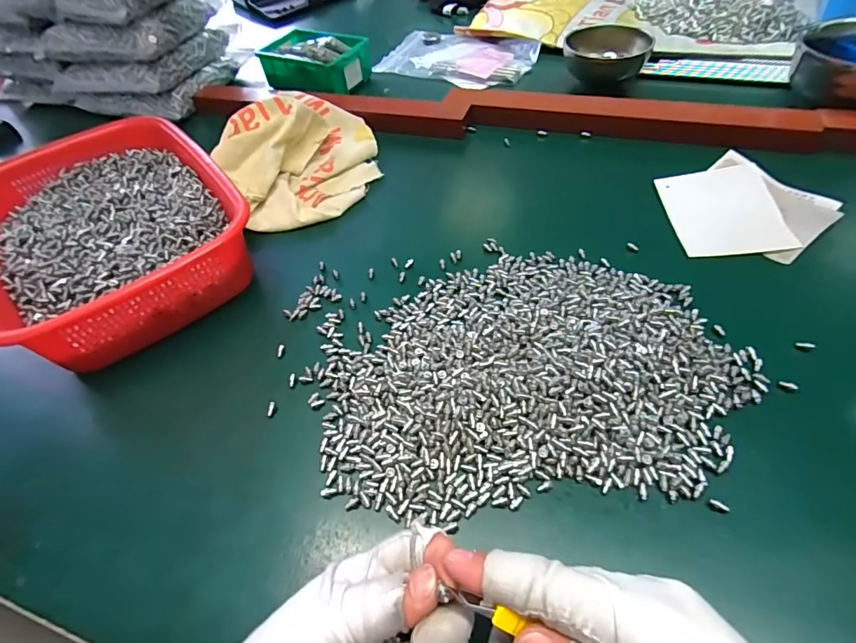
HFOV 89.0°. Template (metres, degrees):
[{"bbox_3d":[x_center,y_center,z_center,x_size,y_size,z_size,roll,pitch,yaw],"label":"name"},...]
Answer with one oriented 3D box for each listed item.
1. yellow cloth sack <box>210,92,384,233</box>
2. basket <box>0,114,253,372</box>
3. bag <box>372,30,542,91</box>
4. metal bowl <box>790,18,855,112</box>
[{"bbox_3d":[-0.144,-0.199,0.490,0.167,0.065,0.209,-14,51,-6],"label":"yellow cloth sack"},{"bbox_3d":[-0.295,-0.087,0.407,0.204,0.067,0.294,-33,56,-20],"label":"basket"},{"bbox_3d":[0.043,-0.407,0.671,0.232,0.019,0.151,22,56,21],"label":"bag"},{"bbox_3d":[0.469,-0.283,0.476,0.111,0.061,0.111,-3,52,4],"label":"metal bowl"}]

